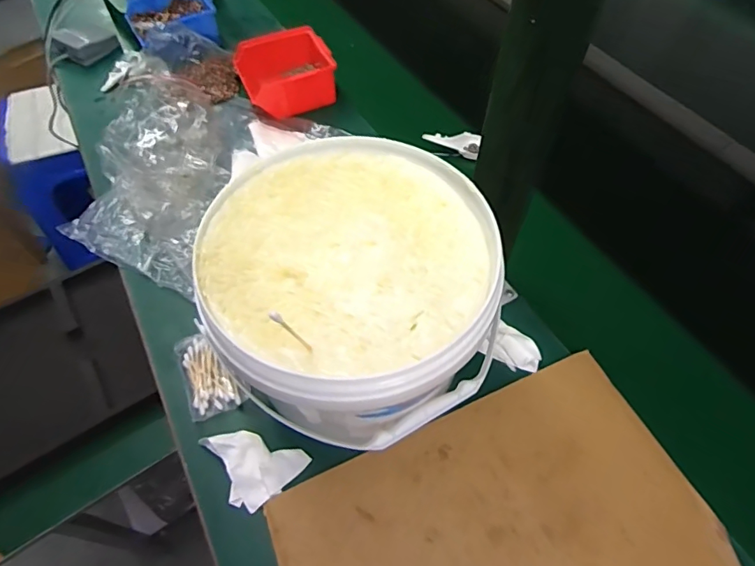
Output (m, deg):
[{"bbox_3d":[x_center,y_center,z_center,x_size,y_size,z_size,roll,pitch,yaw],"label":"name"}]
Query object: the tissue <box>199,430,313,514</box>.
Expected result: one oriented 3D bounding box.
[{"bbox_3d":[-0.113,0.157,0.438,0.070,0.021,0.078,-35,62,-20],"label":"tissue"}]

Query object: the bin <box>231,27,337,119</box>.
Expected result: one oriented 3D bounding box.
[{"bbox_3d":[-0.142,-0.327,0.739,0.134,0.058,0.136,-20,59,-12],"label":"bin"}]

